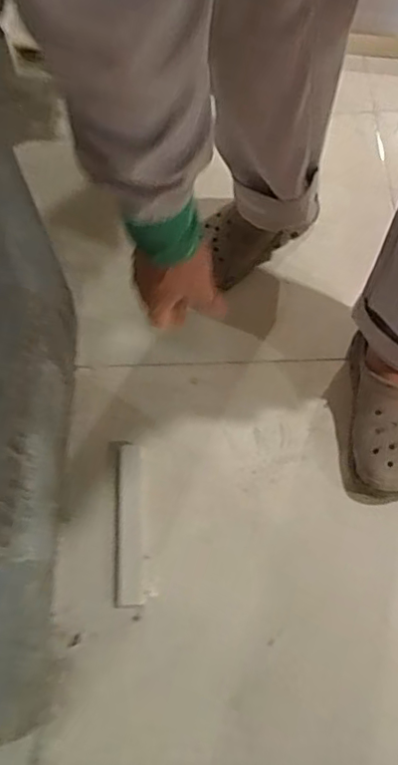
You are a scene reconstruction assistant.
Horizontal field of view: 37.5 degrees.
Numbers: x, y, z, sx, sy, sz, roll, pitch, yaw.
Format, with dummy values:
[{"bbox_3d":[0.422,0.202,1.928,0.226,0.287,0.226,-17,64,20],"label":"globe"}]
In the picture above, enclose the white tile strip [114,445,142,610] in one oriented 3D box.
[{"bbox_3d":[-0.087,0.175,0.741,0.030,0.005,0.198,-1,66,-1],"label":"white tile strip"}]

